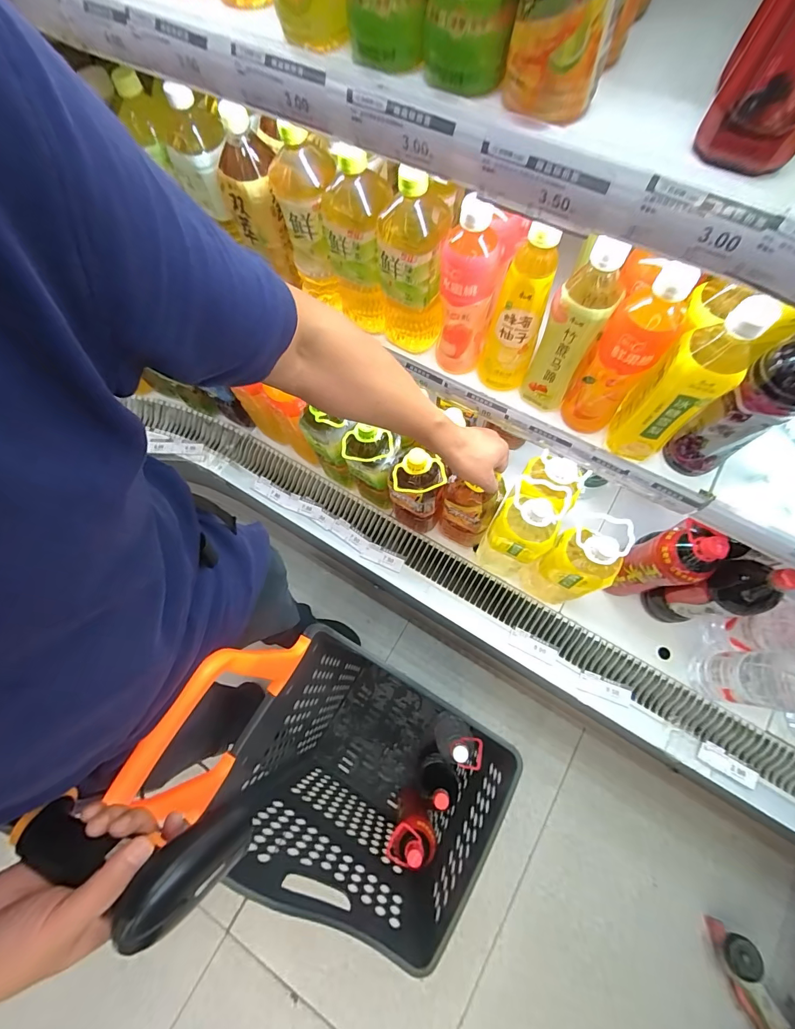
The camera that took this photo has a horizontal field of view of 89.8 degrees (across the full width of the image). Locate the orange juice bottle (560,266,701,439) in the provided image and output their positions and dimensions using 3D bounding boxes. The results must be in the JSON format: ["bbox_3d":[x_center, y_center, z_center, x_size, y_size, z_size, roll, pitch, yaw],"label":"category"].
[{"bbox_3d":[0.257,-0.177,0.458,0.069,0.224,0.061,33,76,14],"label":"orange juice bottle"}]

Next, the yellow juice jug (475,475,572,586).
[{"bbox_3d":[0.242,0.039,0.770,0.132,0.331,0.118,28,75,13],"label":"yellow juice jug"}]

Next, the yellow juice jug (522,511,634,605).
[{"bbox_3d":[0.320,0.086,0.750,0.101,0.329,0.113,29,75,13],"label":"yellow juice jug"}]

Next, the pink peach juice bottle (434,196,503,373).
[{"bbox_3d":[0.089,-0.280,0.501,0.069,0.207,0.084,16,75,5],"label":"pink peach juice bottle"}]

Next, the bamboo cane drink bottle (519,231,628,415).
[{"bbox_3d":[0.204,-0.214,0.469,0.062,0.212,0.067,23,74,11],"label":"bamboo cane drink bottle"}]

